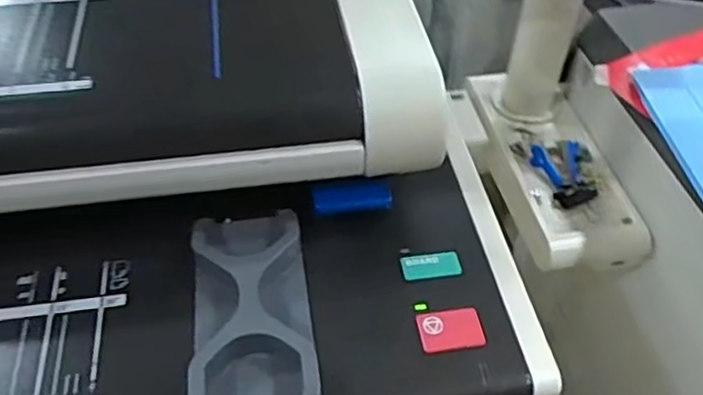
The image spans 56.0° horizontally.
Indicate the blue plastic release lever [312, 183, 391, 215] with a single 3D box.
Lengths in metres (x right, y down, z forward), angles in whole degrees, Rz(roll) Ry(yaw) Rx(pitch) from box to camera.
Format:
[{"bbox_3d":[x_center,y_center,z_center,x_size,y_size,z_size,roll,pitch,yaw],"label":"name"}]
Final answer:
[{"bbox_3d":[0.001,0.001,0.376,0.044,0.012,0.011,-9,48,-9],"label":"blue plastic release lever"}]

